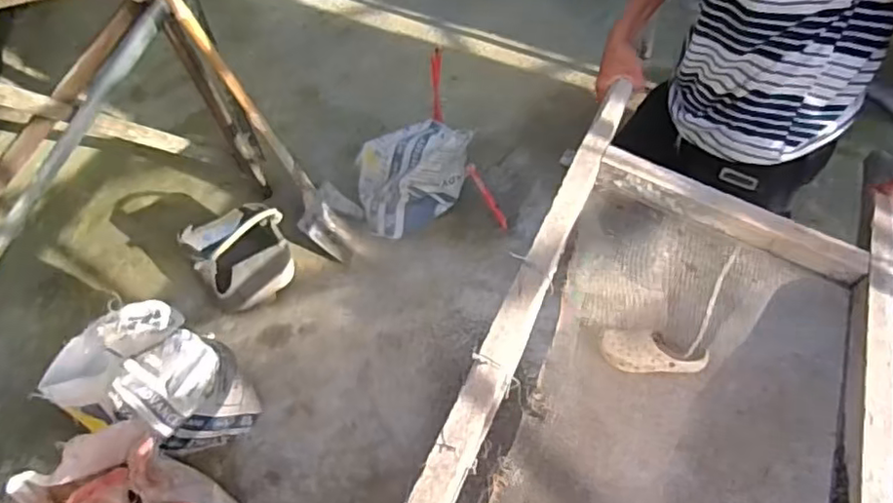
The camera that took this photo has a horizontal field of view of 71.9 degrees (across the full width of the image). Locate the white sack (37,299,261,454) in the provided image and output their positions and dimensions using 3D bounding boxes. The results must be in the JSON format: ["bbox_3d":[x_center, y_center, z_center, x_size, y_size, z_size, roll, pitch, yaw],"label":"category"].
[{"bbox_3d":[-0.679,0.322,1.435,0.351,0.487,0.203,-26,53,-17],"label":"white sack"}]

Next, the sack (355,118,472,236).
[{"bbox_3d":[-0.111,-0.236,1.979,0.357,0.359,0.214,-10,50,-4],"label":"sack"}]

